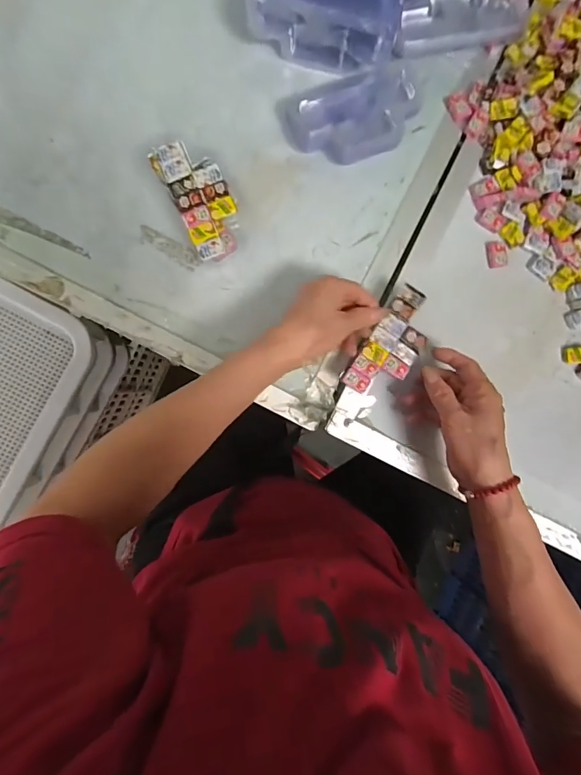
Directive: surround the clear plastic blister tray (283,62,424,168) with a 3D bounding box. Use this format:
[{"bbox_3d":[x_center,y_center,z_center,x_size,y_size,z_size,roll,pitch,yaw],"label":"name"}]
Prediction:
[{"bbox_3d":[0.067,-0.282,0.409,0.132,0.017,0.081,-16,91,-4],"label":"clear plastic blister tray"}]

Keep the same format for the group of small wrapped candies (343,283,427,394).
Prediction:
[{"bbox_3d":[0.103,-0.041,0.391,0.050,0.011,0.111,34,92,-4],"label":"group of small wrapped candies"}]

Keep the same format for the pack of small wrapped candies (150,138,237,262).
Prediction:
[{"bbox_3d":[-0.088,-0.188,0.399,0.058,0.033,0.119,-27,92,-4],"label":"pack of small wrapped candies"}]

